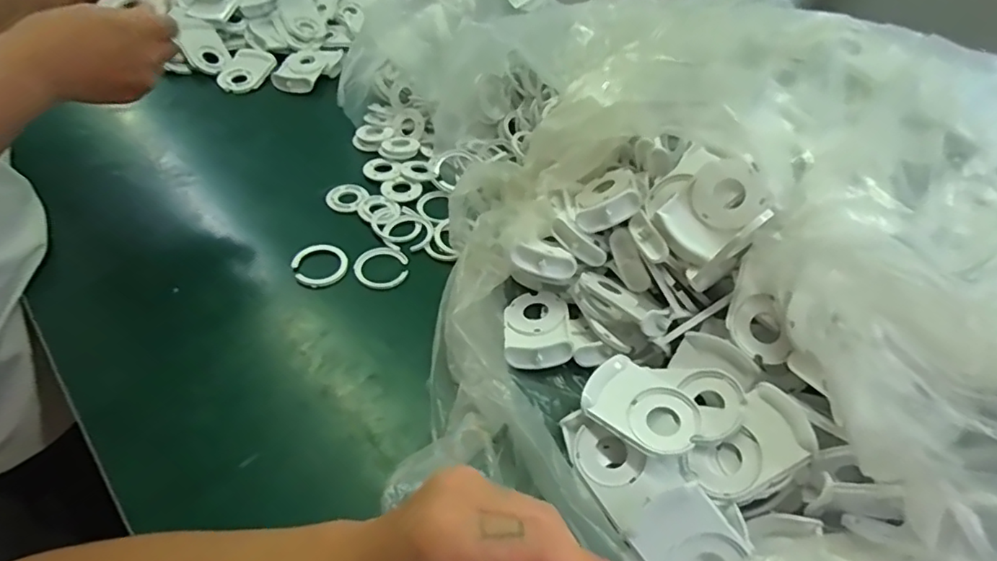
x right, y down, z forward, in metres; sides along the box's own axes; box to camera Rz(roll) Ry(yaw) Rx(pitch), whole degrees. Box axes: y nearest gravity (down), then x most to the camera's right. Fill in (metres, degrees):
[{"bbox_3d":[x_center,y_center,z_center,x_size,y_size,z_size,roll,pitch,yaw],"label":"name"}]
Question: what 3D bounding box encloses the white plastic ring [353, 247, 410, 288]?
[{"bbox_3d":[-0.114,-0.013,0.544,0.051,0.005,0.048,3,46,-3],"label":"white plastic ring"}]

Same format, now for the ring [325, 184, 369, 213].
[{"bbox_3d":[-0.167,-0.092,0.612,0.041,0.005,0.049,13,46,7],"label":"ring"}]

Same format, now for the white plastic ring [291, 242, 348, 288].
[{"bbox_3d":[-0.172,-0.015,0.540,0.049,0.009,0.049,-19,50,-22],"label":"white plastic ring"}]

